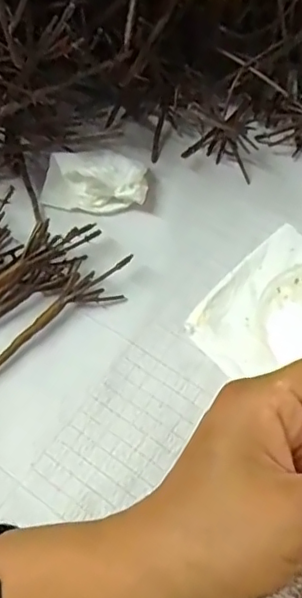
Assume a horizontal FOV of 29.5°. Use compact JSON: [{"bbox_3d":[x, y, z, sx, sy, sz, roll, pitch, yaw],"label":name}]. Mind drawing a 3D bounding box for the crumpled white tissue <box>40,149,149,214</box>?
[{"bbox_3d":[-0.041,-0.082,0.396,0.075,0.030,0.035,1,59,4],"label":"crumpled white tissue"}]

